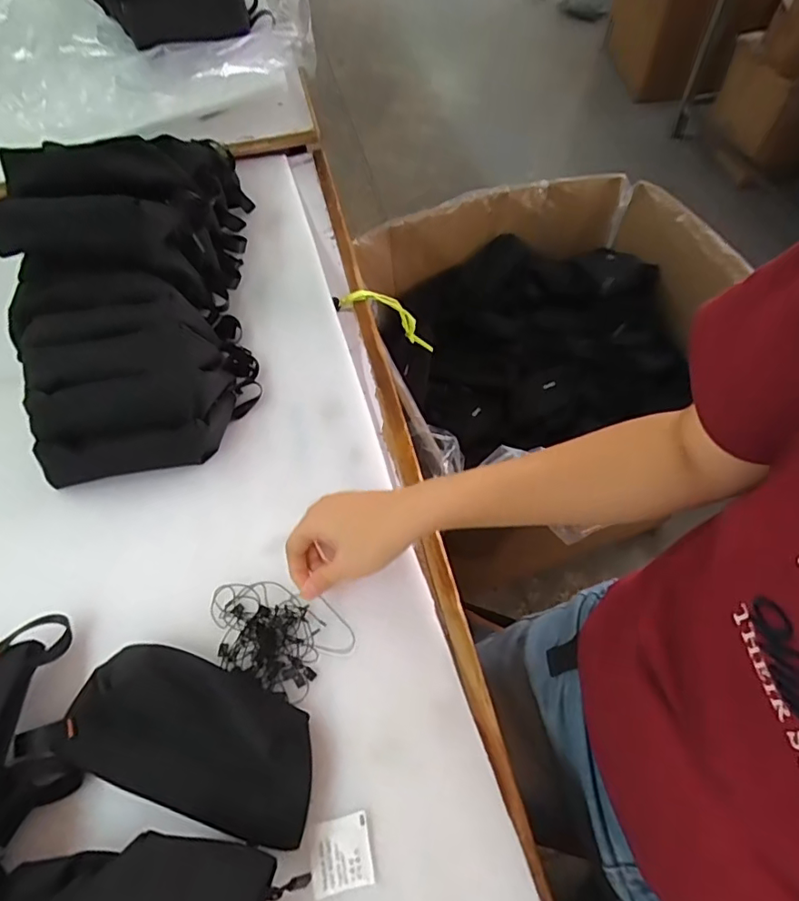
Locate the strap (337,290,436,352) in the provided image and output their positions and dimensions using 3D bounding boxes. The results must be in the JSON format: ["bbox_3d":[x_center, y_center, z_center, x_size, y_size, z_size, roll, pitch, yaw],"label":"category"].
[{"bbox_3d":[-0.008,-0.168,0.686,0.042,0.160,0.023,-36,56,24],"label":"strap"}]

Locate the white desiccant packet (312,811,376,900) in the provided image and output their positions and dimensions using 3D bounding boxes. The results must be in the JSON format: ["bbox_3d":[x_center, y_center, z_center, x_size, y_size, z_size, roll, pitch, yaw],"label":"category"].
[{"bbox_3d":[-0.039,0.268,0.355,0.040,0.007,0.039,-13,59,-5],"label":"white desiccant packet"}]

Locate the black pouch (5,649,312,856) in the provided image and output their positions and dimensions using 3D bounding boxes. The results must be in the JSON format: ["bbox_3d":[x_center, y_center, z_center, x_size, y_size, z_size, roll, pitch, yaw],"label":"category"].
[{"bbox_3d":[-0.159,0.206,0.393,0.204,0.031,0.092,14,60,11],"label":"black pouch"}]

